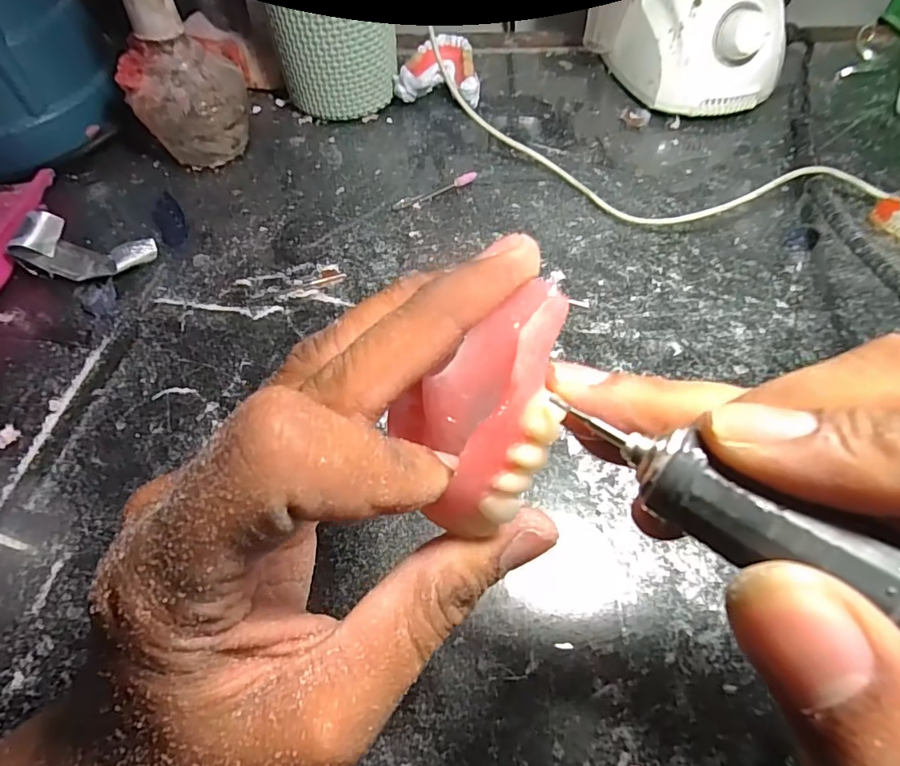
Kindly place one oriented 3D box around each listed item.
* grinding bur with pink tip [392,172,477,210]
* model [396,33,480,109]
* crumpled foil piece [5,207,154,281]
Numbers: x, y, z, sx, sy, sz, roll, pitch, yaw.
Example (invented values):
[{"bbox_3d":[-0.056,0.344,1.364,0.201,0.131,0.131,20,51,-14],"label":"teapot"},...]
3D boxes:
[{"bbox_3d":[-0.010,-0.131,0.347,0.062,0.006,0.008,-23,61,-13],"label":"grinding bur with pink tip"},{"bbox_3d":[-0.008,-0.243,0.404,0.064,0.033,0.055,5,58,4],"label":"model"},{"bbox_3d":[-0.217,-0.080,0.303,0.068,0.027,0.031,8,59,5],"label":"crumpled foil piece"}]

